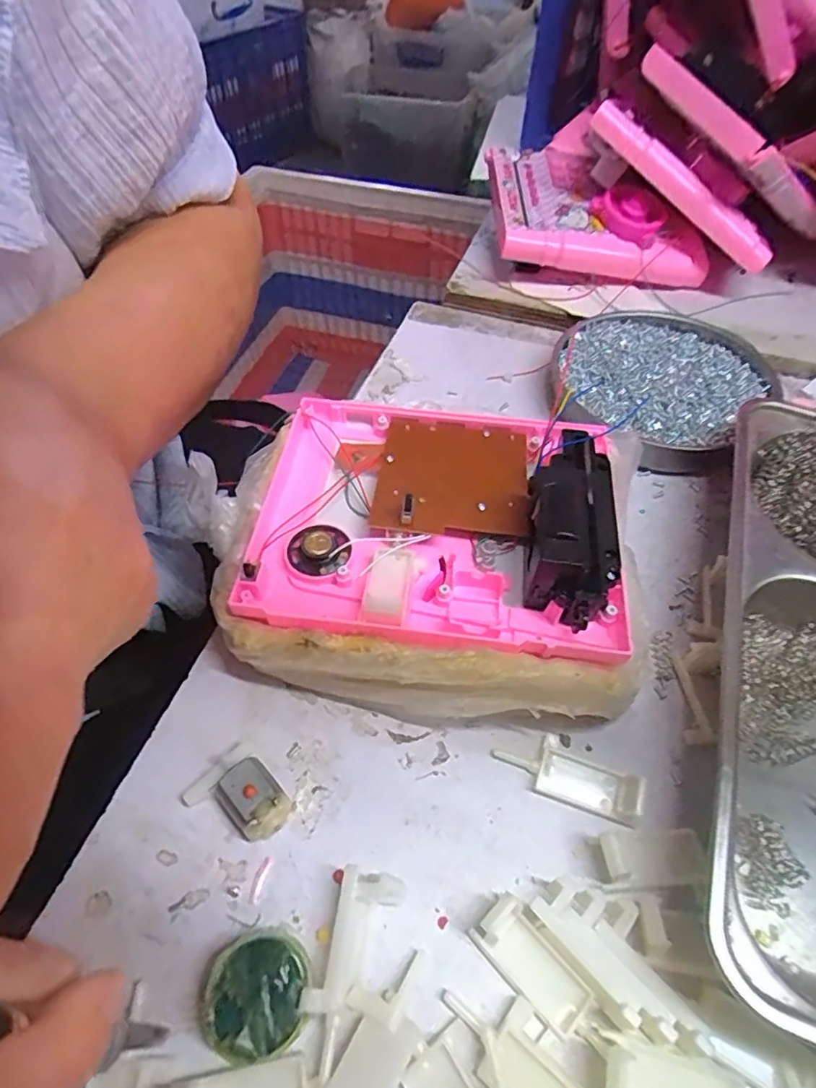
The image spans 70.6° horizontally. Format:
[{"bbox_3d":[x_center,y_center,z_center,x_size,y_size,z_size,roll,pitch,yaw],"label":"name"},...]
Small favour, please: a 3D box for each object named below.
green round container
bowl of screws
[{"bbox_3d":[-0.048,0.145,0.186,0.033,0.016,0.032,1,52,-1],"label":"green round container"},{"bbox_3d":[0.164,-0.104,0.372,0.123,0.027,0.126,1,52,-1],"label":"bowl of screws"}]

